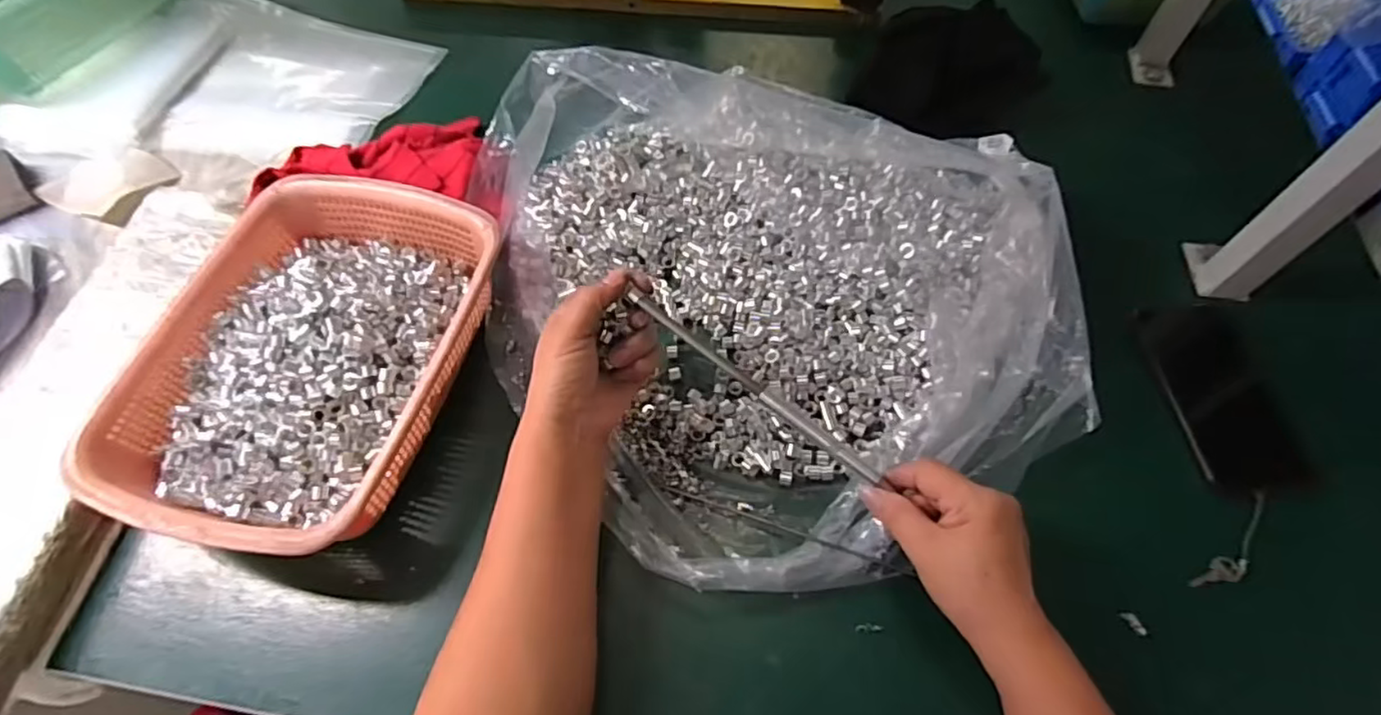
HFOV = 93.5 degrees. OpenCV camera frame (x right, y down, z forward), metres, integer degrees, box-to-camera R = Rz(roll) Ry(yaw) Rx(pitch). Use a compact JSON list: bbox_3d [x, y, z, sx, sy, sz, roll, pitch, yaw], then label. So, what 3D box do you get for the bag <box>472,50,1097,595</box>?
[{"bbox_3d":[0.057,-0.090,0.518,0.431,0.149,0.497,-31,64,-17],"label":"bag"}]

